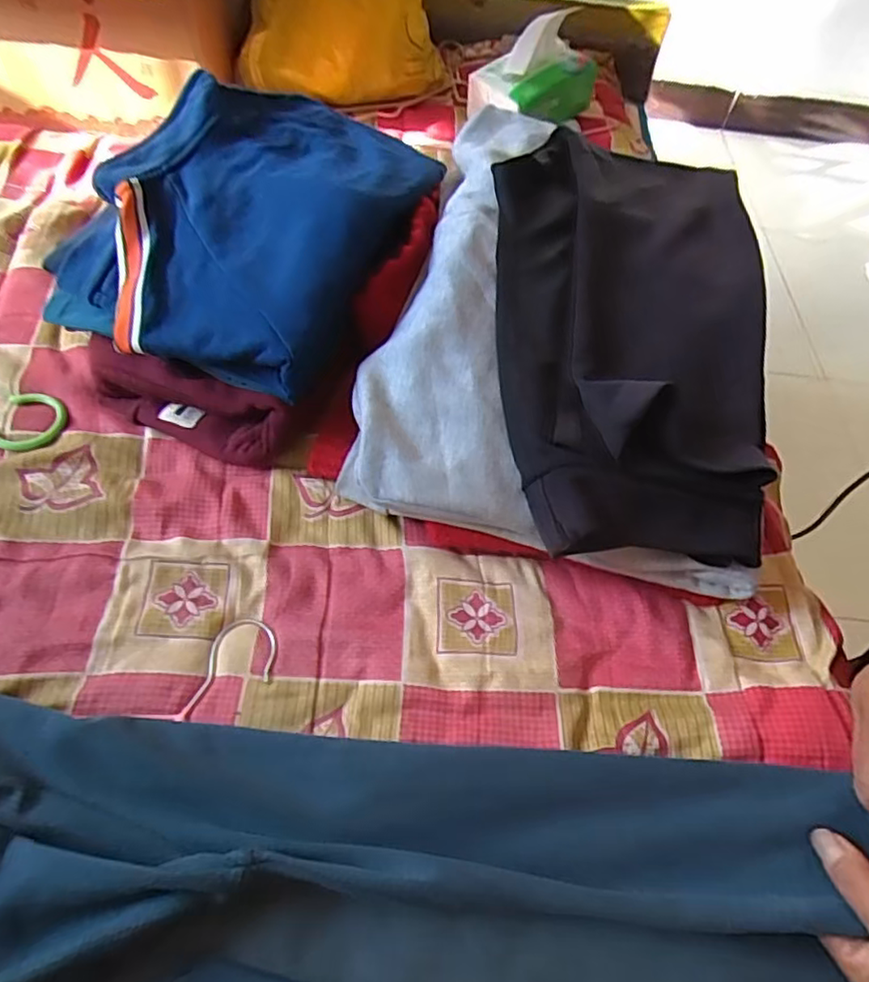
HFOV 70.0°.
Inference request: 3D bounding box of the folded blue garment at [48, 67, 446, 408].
[{"bbox_3d":[-0.150,-0.245,0.528,0.249,0.083,0.339,17,55,6],"label":"folded blue garment"}]

